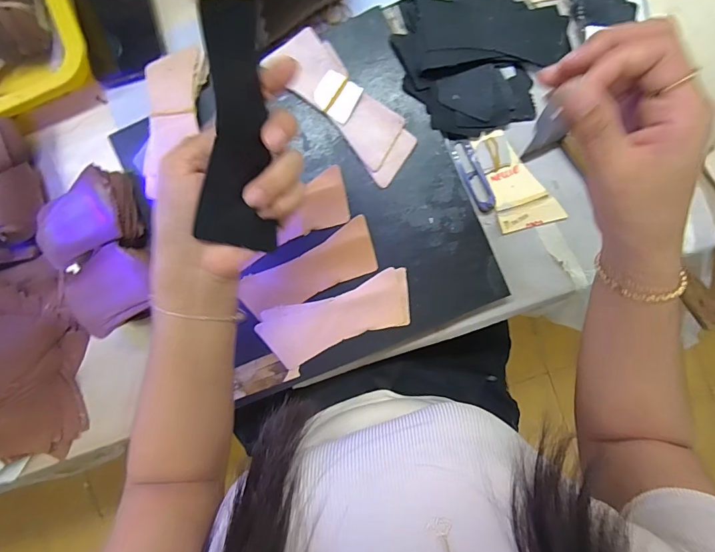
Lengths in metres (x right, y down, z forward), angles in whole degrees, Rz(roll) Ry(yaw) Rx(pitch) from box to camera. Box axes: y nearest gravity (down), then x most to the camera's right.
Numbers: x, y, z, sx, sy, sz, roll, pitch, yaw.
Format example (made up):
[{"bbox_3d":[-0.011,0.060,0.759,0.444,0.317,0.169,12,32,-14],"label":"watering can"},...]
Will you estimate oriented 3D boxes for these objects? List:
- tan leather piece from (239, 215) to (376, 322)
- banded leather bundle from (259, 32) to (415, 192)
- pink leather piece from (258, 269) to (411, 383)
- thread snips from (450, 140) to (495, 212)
[{"bbox_3d":[-0.049,-0.006,0.412,0.139,0.011,0.051,-24,93,5],"label":"tan leather piece"},{"bbox_3d":[-0.012,-0.161,0.389,0.053,0.012,0.156,-45,92,2],"label":"banded leather bundle"},{"bbox_3d":[-0.019,0.048,0.408,0.151,0.004,0.068,-19,96,5],"label":"pink leather piece"},{"bbox_3d":[0.116,-0.100,0.409,0.021,0.008,0.077,-24,93,2],"label":"thread snips"}]

